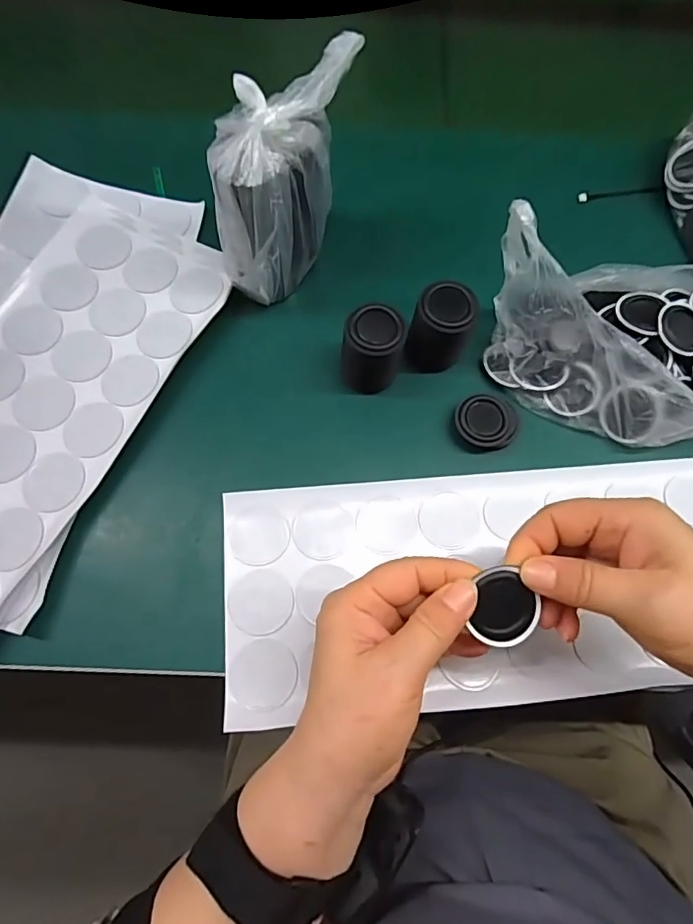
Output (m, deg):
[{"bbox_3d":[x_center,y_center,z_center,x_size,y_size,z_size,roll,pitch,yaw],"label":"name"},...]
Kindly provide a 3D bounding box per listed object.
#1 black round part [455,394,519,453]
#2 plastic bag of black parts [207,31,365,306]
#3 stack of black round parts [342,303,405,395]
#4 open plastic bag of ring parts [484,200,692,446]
[{"bbox_3d":[0.094,-0.026,0.351,0.040,0.014,0.038,1,70,-2],"label":"black round part"},{"bbox_3d":[-0.043,-0.173,0.333,0.053,0.127,0.102,27,72,4],"label":"plastic bag of black parts"},{"bbox_3d":[0.019,-0.070,0.348,0.046,0.066,0.038,10,71,-1],"label":"stack of black round parts"},{"bbox_3d":[0.195,-0.085,0.336,0.181,0.080,0.136,-13,73,-9],"label":"open plastic bag of ring parts"}]

